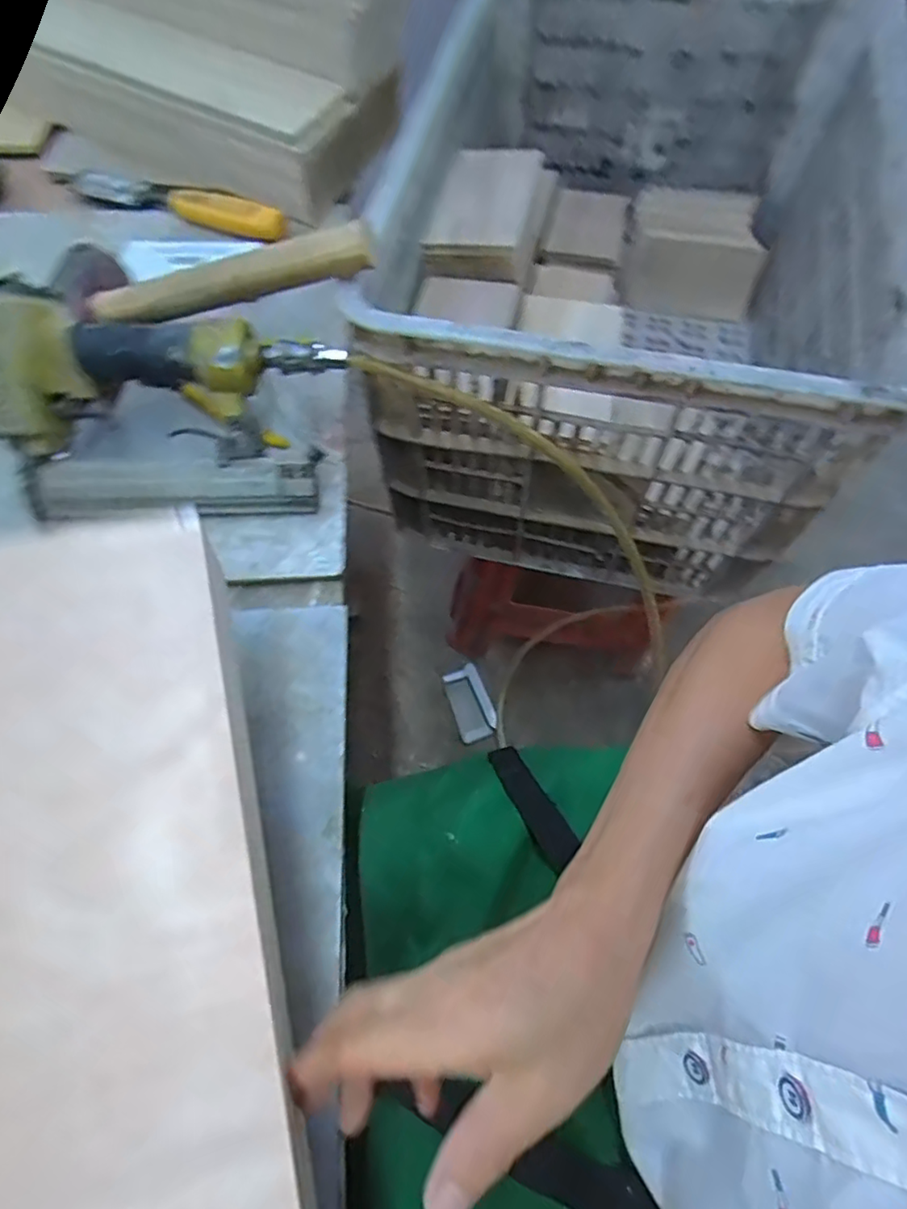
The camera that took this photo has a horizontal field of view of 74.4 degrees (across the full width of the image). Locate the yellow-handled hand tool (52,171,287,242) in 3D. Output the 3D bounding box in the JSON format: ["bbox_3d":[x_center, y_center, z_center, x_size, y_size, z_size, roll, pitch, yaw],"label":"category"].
[{"bbox_3d":[-0.275,-0.391,0.570,0.249,0.029,0.033,21,68,7],"label":"yellow-handled hand tool"}]

